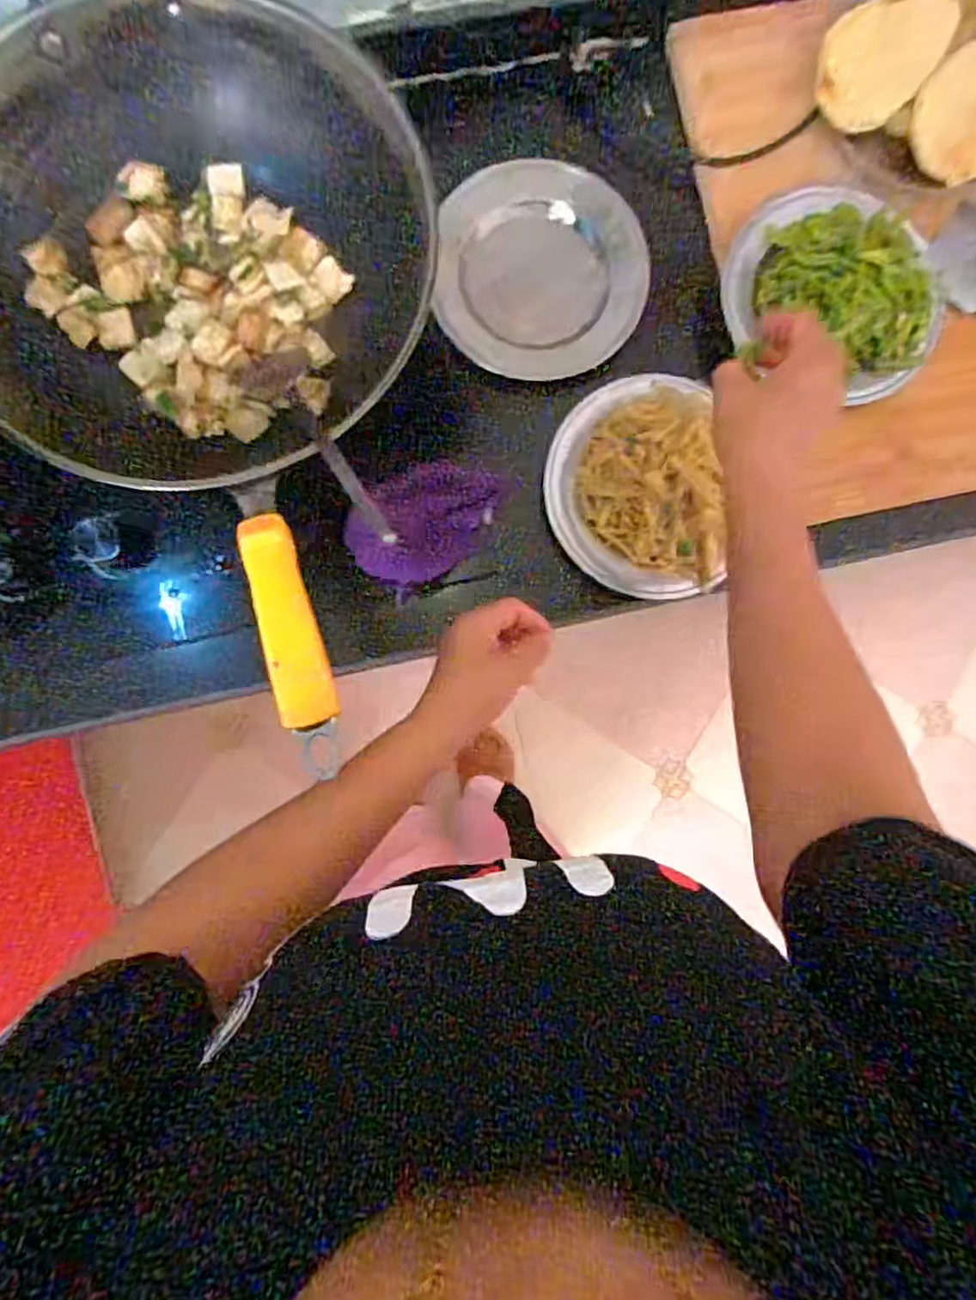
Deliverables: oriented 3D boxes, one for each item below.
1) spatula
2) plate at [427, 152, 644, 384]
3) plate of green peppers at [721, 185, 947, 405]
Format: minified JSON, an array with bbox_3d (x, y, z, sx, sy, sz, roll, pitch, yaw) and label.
[{"bbox_3d":[-0.131,-0.166,0.546,0.049,0.041,0.178,-34,112,-2],"label":"spatula"},{"bbox_3d":[0.053,-0.366,0.630,0.195,0.029,0.199,0,87,0],"label":"plate"},{"bbox_3d":[0.344,-0.356,0.628,0.213,0.058,0.181,23,87,1],"label":"plate of green peppers"}]

